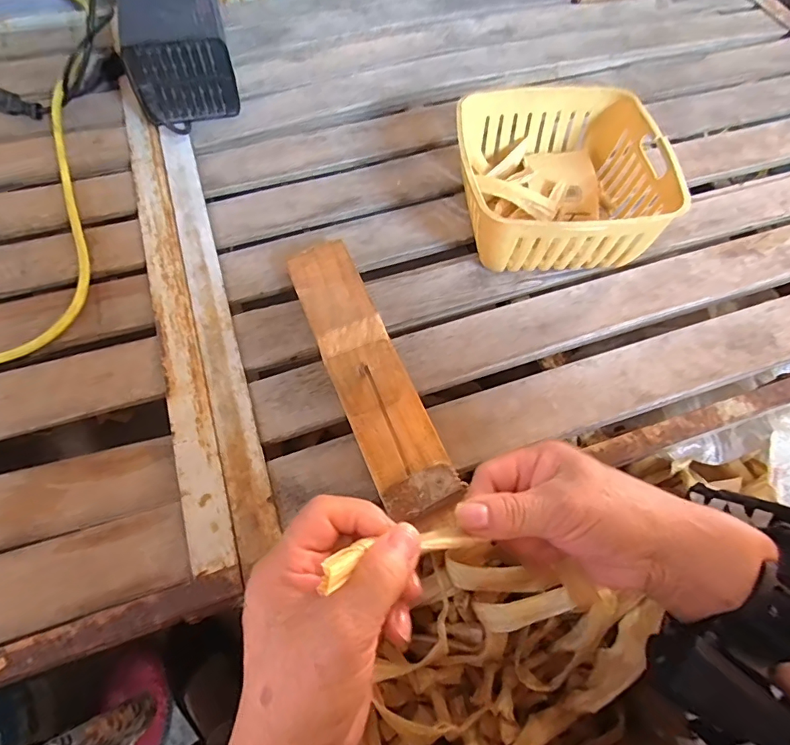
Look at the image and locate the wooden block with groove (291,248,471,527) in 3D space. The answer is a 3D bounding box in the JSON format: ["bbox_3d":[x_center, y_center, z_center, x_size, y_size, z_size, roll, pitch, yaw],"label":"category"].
[{"bbox_3d":[-0.028,-0.026,0.369,0.069,0.118,0.257,-19,65,-14],"label":"wooden block with groove"}]

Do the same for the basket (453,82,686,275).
[{"bbox_3d":[0.151,-0.182,0.466,0.184,0.080,0.179,-3,62,-6],"label":"basket"}]

